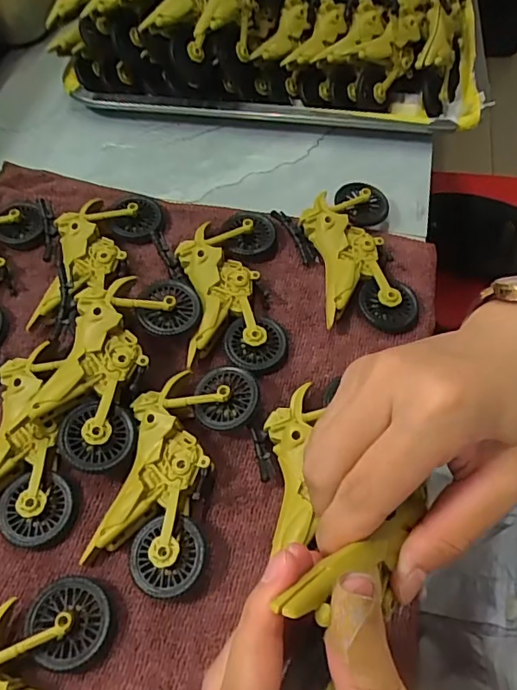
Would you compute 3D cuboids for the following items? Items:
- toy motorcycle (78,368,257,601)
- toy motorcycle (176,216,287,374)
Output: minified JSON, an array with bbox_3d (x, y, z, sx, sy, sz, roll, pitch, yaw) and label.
[{"bbox_3d":[-0.043,0.062,0.264,0.058,0.023,0.114,16,61,9],"label":"toy motorcycle"},{"bbox_3d":[-0.018,-0.039,0.324,0.060,0.021,0.115,-2,60,-2],"label":"toy motorcycle"}]

